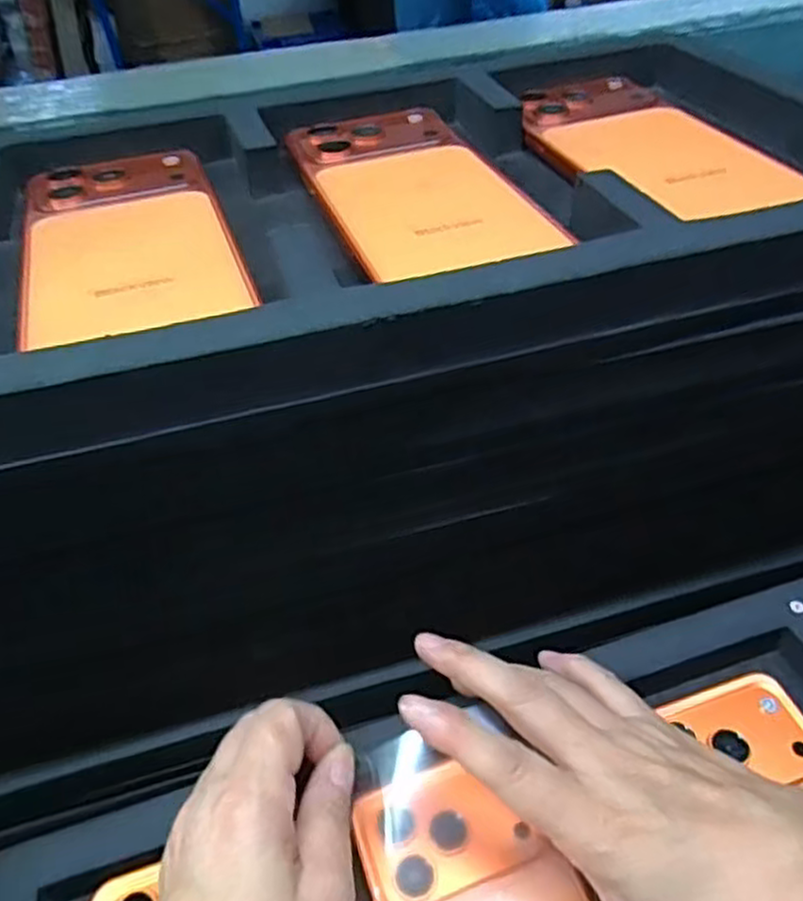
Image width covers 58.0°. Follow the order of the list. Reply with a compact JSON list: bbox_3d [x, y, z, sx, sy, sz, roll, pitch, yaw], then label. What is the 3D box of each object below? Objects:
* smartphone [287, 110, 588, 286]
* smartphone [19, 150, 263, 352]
[{"bbox_3d":[0.003,-0.110,0.295,0.075,0.005,0.142,-15,44,-10],"label":"smartphone"},{"bbox_3d":[-0.105,-0.083,0.277,0.074,0.005,0.144,-17,45,-12],"label":"smartphone"}]

